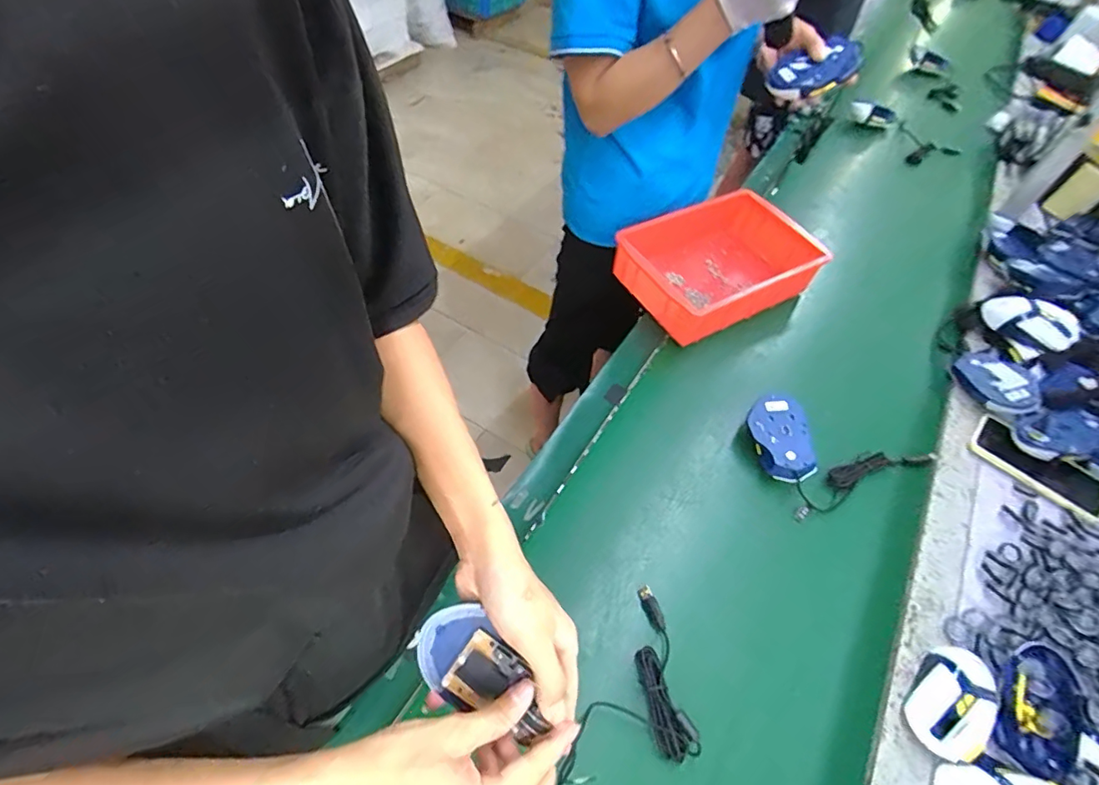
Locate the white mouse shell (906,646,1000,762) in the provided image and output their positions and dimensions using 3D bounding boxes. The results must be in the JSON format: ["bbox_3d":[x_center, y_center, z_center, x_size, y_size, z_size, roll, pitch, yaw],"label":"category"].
[{"bbox_3d":[0.407,0.307,0.524,0.064,0.034,0.111,39,60,21],"label":"white mouse shell"}]

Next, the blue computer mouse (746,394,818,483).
[{"bbox_3d":[0.305,0.061,0.692,0.071,0.036,0.119,-11,58,8],"label":"blue computer mouse"}]

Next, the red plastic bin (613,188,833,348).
[{"bbox_3d":[0.268,-0.214,0.861,0.294,0.089,0.225,-27,57,-21],"label":"red plastic bin"}]

